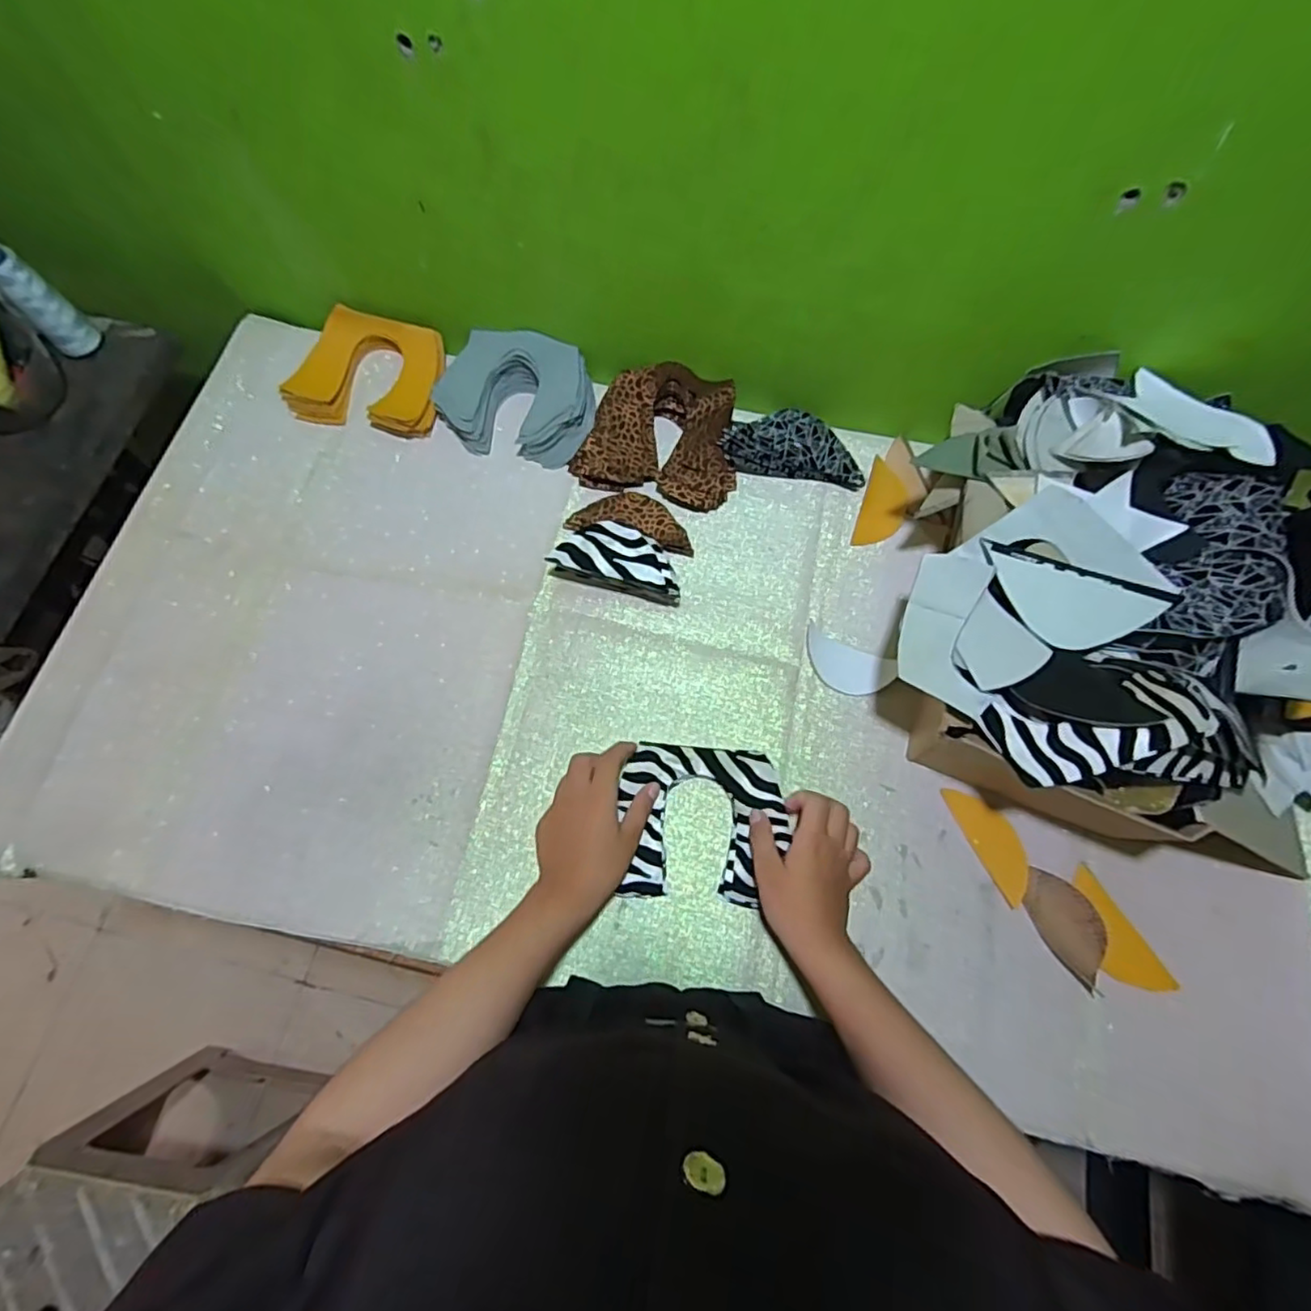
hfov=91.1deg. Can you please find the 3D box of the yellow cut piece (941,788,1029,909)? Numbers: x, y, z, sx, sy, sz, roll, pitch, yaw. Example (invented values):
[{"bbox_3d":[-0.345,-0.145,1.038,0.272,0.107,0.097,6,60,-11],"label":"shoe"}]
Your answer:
[{"bbox_3d":[0.294,0.160,0.558,0.037,0.010,0.101,-22,72,-8],"label":"yellow cut piece"}]

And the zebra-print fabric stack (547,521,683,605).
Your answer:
[{"bbox_3d":[-0.034,-0.089,0.614,0.123,0.052,0.049,15,71,5],"label":"zebra-print fabric stack"}]

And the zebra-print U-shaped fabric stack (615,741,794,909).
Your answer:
[{"bbox_3d":[0.039,0.140,0.541,0.135,0.025,0.126,6,70,2],"label":"zebra-print U-shaped fabric stack"}]

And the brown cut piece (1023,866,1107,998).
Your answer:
[{"bbox_3d":[0.339,0.223,0.528,0.045,0.012,0.093,-23,72,-8],"label":"brown cut piece"}]

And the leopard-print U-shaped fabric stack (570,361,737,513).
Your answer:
[{"bbox_3d":[0.009,-0.231,0.666,0.158,0.057,0.135,16,71,5],"label":"leopard-print U-shaped fabric stack"}]

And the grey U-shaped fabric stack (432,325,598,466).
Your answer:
[{"bbox_3d":[-0.146,-0.273,0.681,0.163,0.053,0.121,13,71,4],"label":"grey U-shaped fabric stack"}]

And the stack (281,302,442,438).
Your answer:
[{"bbox_3d":[-0.310,-0.304,0.701,0.164,0.040,0.127,13,71,4],"label":"stack"}]

